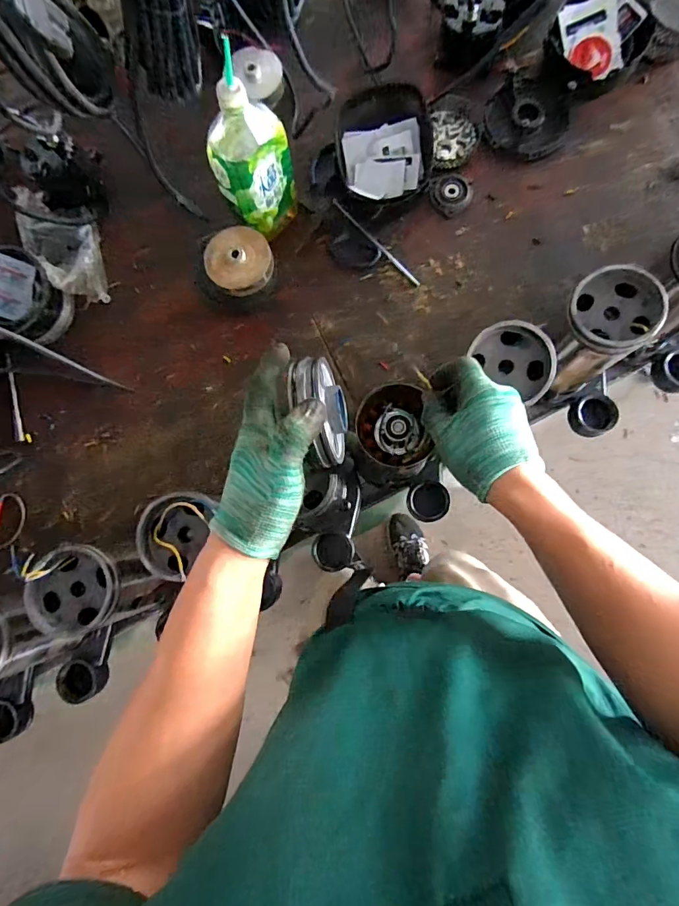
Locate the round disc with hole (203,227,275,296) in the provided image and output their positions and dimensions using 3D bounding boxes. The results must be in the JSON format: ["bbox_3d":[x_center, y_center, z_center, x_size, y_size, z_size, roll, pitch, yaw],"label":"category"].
[{"bbox_3d":[-0.137,-0.265,0.608,0.088,0.026,0.089,-25,84,0],"label":"round disc with hole"}]

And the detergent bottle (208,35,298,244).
[{"bbox_3d":[-0.112,-0.377,0.573,0.066,0.201,0.104,41,87,6],"label":"detergent bottle"}]

